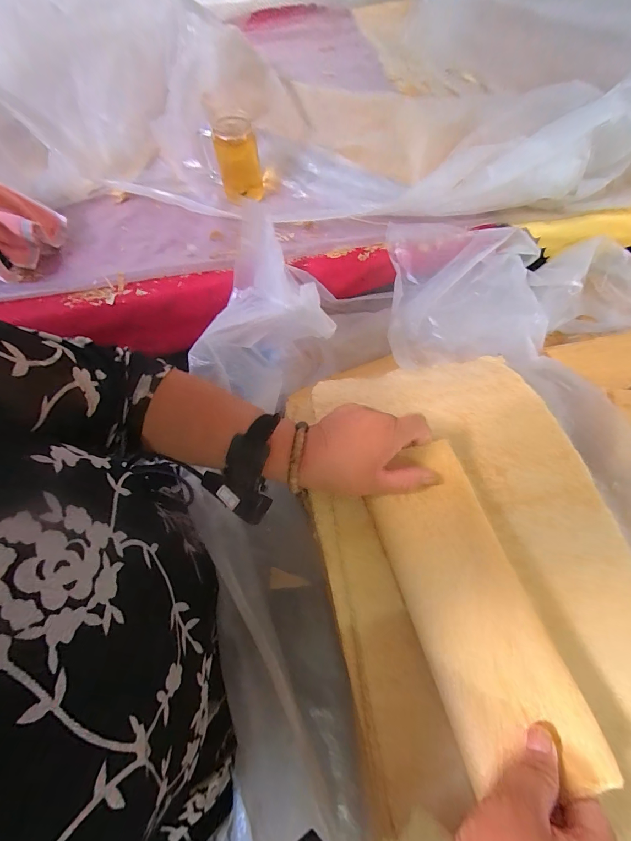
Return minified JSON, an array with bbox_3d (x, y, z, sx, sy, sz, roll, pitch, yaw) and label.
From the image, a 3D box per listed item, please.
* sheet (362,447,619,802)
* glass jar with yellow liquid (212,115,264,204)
[{"bbox_3d":[0.120,0.141,0.297,0.092,0.025,0.250,-13,61,-4],"label":"sheet"},{"bbox_3d":[-0.146,-0.491,0.667,0.075,0.115,0.069,-1,62,2],"label":"glass jar with yellow liquid"}]

